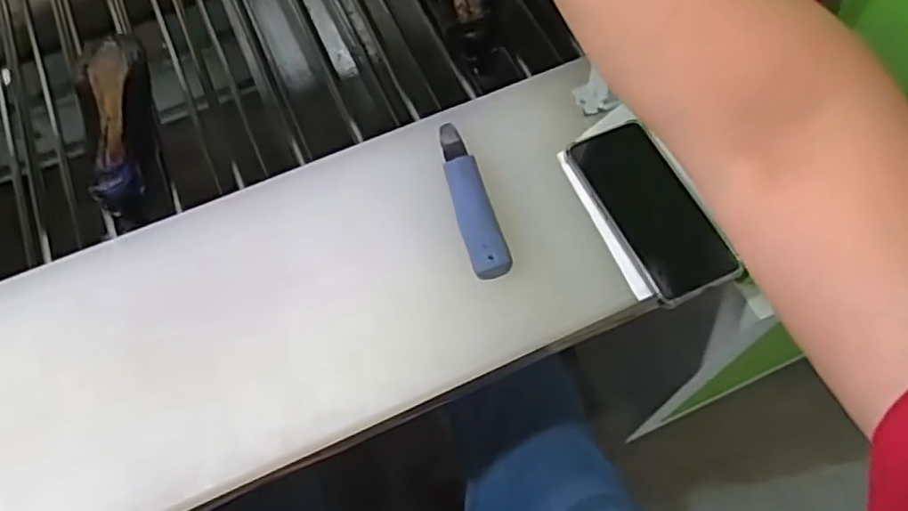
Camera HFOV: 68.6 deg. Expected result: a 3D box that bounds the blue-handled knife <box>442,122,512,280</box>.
[{"bbox_3d":[0.013,-0.050,0.574,0.031,0.029,0.156,-15,65,-4],"label":"blue-handled knife"}]

